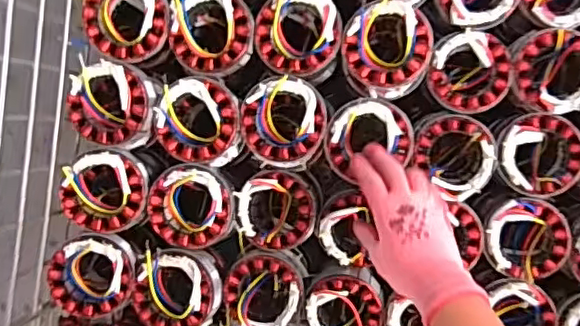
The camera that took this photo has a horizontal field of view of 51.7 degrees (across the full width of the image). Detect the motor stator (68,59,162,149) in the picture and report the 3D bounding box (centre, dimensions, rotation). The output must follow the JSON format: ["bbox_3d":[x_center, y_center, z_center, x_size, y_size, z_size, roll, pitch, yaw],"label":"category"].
[{"bbox_3d":[-0.181,-0.059,0.626,0.088,0.067,0.084,16,93,2],"label":"motor stator"}]

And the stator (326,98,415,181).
[{"bbox_3d":[0.079,-0.028,0.602,0.086,0.028,0.074,-17,96,4],"label":"stator"}]

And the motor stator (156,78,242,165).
[{"bbox_3d":[-0.094,-0.044,0.623,0.088,0.055,0.087,16,93,2],"label":"motor stator"}]

